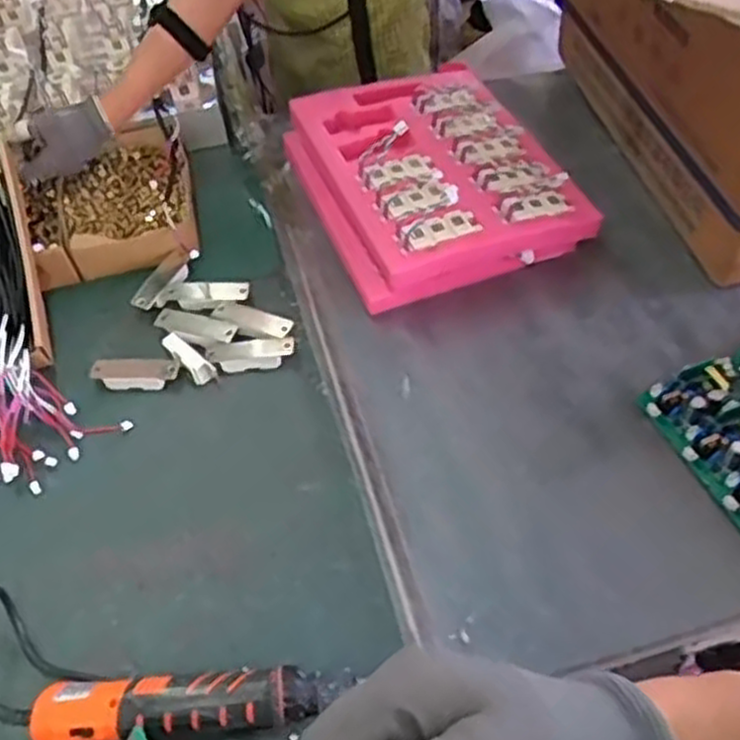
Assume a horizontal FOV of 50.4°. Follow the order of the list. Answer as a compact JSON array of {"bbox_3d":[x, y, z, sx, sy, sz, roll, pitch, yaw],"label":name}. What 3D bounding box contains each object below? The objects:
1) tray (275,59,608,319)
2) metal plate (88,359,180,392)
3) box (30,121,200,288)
[{"bbox_3d":[0.071,-0.226,0.915,0.259,0.090,0.302,-18,53,-11],"label":"tray"},{"bbox_3d":[-0.238,0.004,0.795,0.089,0.014,0.029,1,52,4],"label":"metal plate"},{"bbox_3d":[-0.307,-0.194,0.933,0.194,0.039,0.228,-10,52,-5],"label":"box"}]

